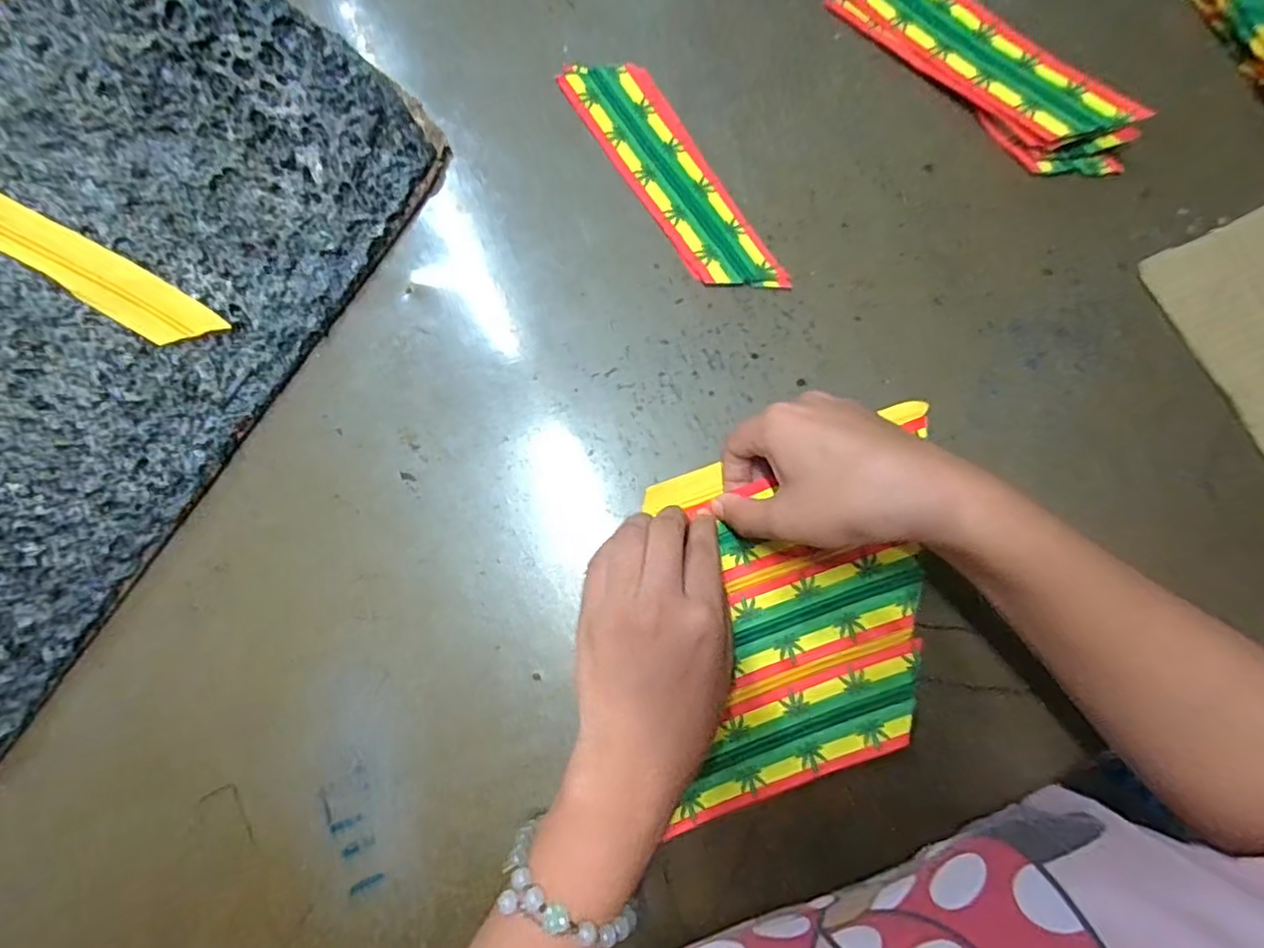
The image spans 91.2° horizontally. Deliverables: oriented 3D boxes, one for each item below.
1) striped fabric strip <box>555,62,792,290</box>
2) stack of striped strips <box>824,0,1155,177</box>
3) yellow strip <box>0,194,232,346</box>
[{"bbox_3d":[0.023,-0.185,0.381,0.049,0.005,0.188,-31,80,-6],"label":"striped fabric strip"},{"bbox_3d":[0.217,-0.259,0.382,0.055,0.028,0.199,-40,81,-7],"label":"stack of striped strips"},{"bbox_3d":[-0.303,-0.117,0.317,0.172,0.004,0.030,31,80,-13],"label":"yellow strip"}]

